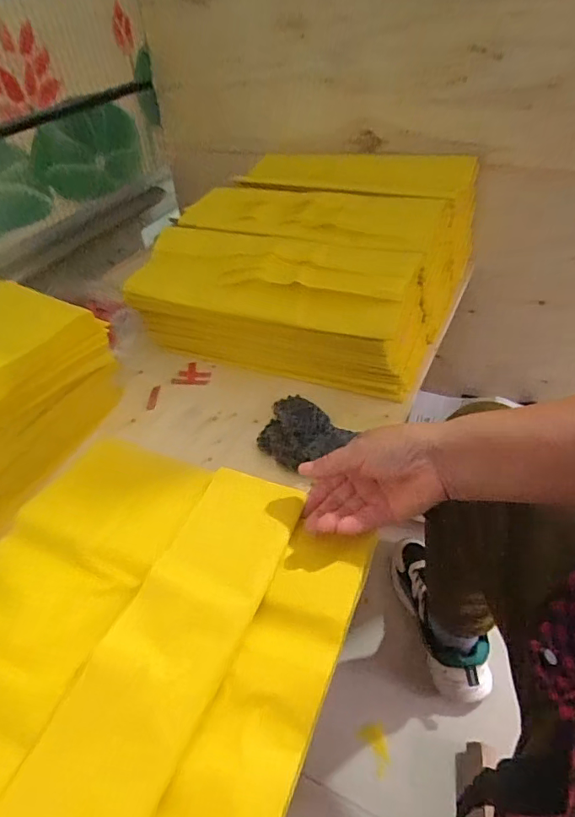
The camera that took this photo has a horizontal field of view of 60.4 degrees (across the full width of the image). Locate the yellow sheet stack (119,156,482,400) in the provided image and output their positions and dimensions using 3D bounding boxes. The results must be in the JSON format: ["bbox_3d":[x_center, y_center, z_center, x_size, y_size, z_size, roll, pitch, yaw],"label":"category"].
[{"bbox_3d":[0.056,-0.235,0.748,0.372,0.151,0.456,15,47,22],"label":"yellow sheet stack"}]

